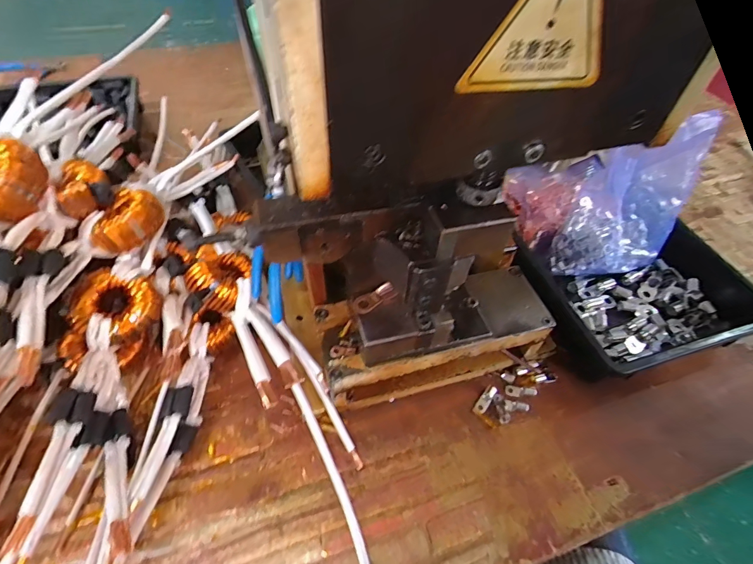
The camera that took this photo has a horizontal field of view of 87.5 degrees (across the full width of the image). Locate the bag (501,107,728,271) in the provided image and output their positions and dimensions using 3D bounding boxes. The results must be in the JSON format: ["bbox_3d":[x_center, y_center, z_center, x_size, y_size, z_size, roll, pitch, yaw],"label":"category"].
[{"bbox_3d":[0.304,-0.129,0.555,0.198,0.157,0.189,4,51,0],"label":"bag"}]

